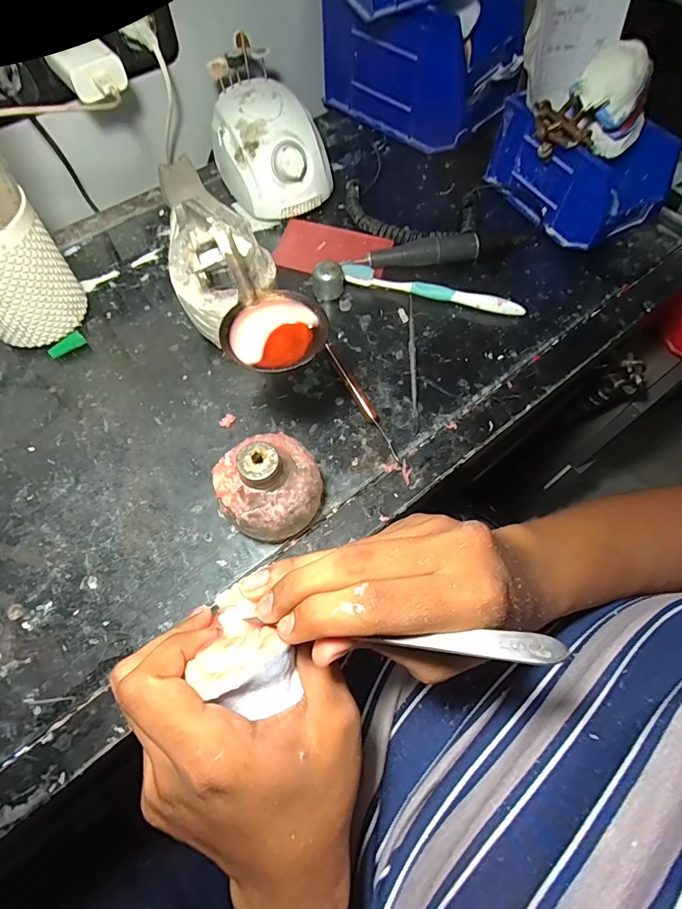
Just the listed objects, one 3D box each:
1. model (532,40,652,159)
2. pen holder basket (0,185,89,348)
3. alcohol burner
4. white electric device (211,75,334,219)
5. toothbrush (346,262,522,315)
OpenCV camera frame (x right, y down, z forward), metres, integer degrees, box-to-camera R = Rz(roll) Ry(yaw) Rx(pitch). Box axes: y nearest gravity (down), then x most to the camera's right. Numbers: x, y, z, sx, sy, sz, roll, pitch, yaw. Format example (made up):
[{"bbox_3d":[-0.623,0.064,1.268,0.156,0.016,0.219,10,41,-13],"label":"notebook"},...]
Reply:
[{"bbox_3d":[0.239,-0.328,0.407,0.094,0.081,0.074,26,67,12],"label":"model"},{"bbox_3d":[-0.294,-0.165,0.387,0.088,0.111,0.095,-33,69,-15],"label":"pen holder basket"},{"bbox_3d":[-0.051,0.024,0.315,0.069,0.072,0.070,0,64,0],"label":"alcohol burner"},{"bbox_3d":[-0.080,-0.336,0.484,0.095,0.080,0.132,-31,69,-14],"label":"white electric device"},{"bbox_3d":[0.092,-0.168,0.442,0.184,0.016,0.014,15,65,7],"label":"toothbrush"}]

